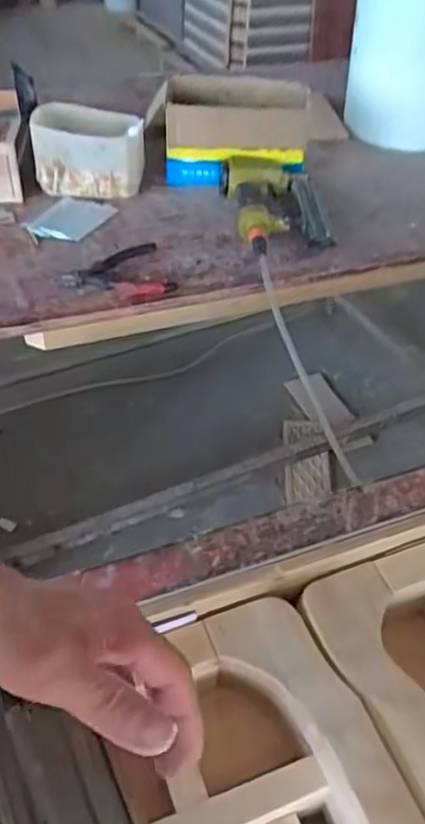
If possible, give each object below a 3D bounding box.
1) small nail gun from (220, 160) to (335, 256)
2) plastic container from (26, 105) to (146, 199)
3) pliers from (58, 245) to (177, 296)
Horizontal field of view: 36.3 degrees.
[{"bbox_3d":[0.104,-0.334,1.053,0.160,0.059,0.260,-2,45,-5],"label":"small nail gun"},{"bbox_3d":[-0.207,-0.428,1.103,0.184,0.131,0.159,-2,45,-5],"label":"plastic container"},{"bbox_3d":[-0.139,-0.195,0.933,0.149,0.021,0.118,-15,47,-18],"label":"pliers"}]

